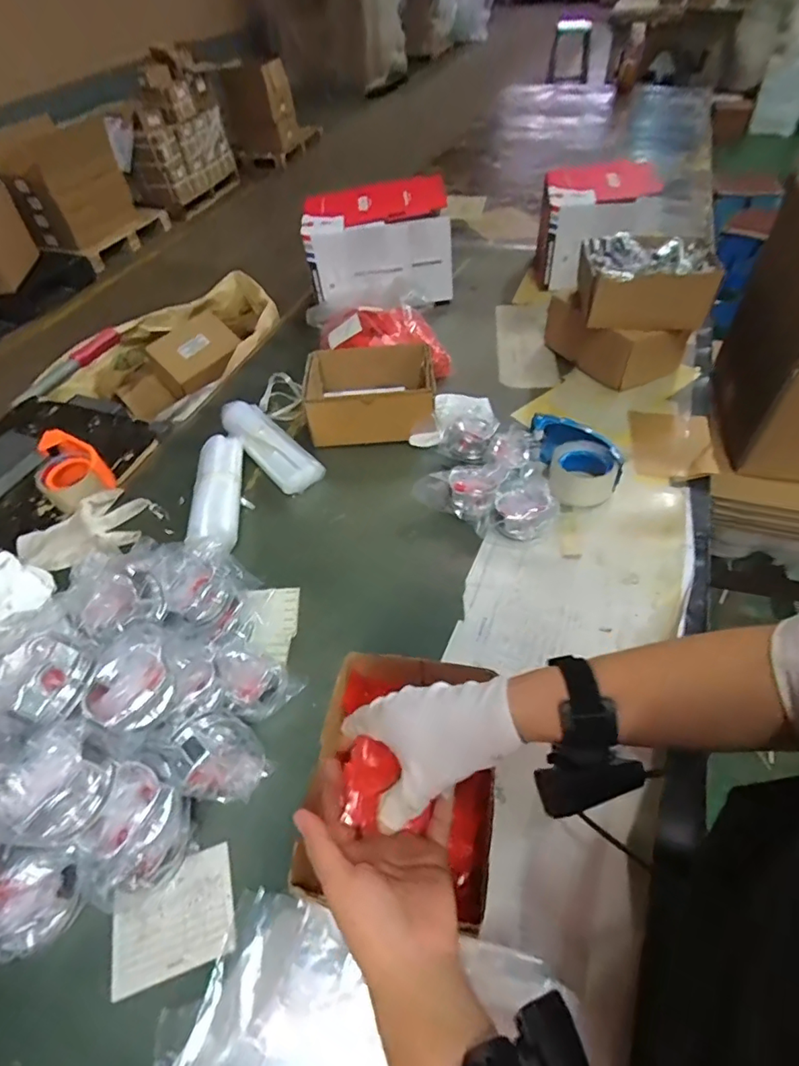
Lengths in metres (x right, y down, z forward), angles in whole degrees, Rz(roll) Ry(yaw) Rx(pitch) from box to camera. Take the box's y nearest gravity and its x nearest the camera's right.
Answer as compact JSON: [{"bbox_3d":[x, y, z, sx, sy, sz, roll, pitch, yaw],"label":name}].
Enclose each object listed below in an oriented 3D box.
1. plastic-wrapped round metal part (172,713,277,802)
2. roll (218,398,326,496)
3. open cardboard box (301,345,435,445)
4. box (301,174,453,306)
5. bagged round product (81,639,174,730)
[{"bbox_3d":[-0.178,0.220,0.504,0.071,0.074,0.077,-2,51,2],"label":"plastic-wrapped round metal part"},{"bbox_3d":[-0.206,-0.138,0.813,0.068,0.055,0.209,-37,57,-24],"label":"roll"},{"bbox_3d":[-0.049,-0.228,0.839,0.202,0.083,0.150,-4,51,0],"label":"open cardboard box"},{"bbox_3d":[-0.040,-0.582,1.038,0.290,0.170,0.137,0,51,3],"label":"box"},{"bbox_3d":[-0.254,0.140,0.477,0.070,0.053,0.075,22,55,20],"label":"bagged round product"}]

